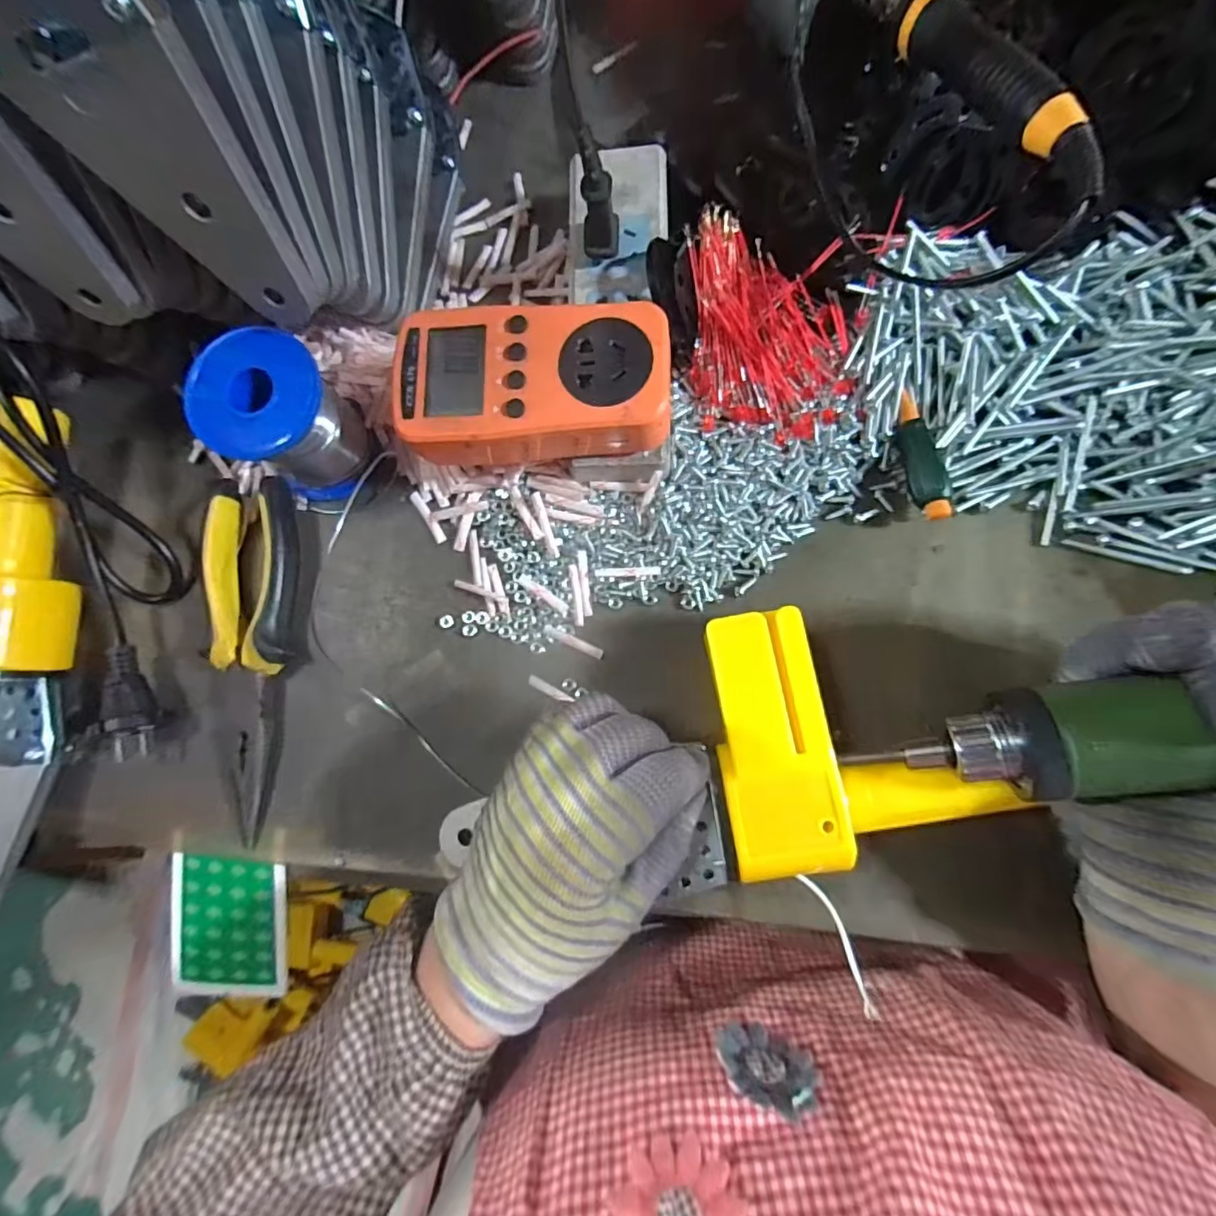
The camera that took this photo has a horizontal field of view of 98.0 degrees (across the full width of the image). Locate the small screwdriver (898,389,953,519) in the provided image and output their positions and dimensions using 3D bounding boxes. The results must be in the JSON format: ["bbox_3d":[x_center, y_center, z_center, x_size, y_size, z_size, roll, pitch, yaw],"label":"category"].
[{"bbox_3d":[0.158,-0.078,0.267,0.014,0.016,0.067,-7,82,4],"label":"small screwdriver"}]

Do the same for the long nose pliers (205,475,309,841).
[{"bbox_3d":[-0.186,0.022,0.278,0.040,0.018,0.183,-5,82,4],"label":"long nose pliers"}]

